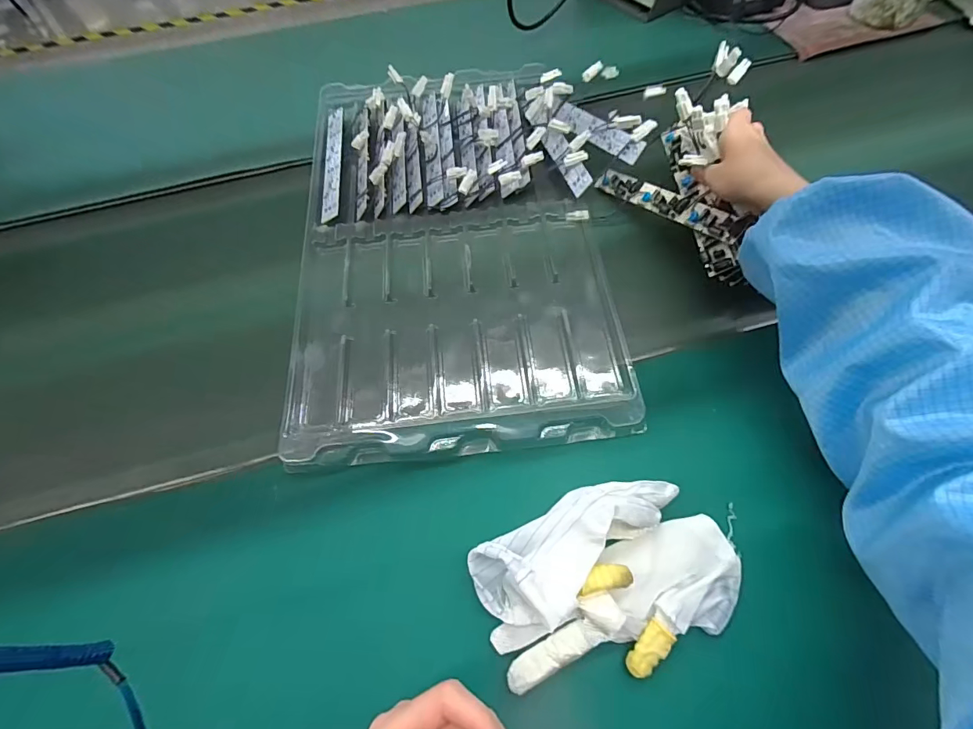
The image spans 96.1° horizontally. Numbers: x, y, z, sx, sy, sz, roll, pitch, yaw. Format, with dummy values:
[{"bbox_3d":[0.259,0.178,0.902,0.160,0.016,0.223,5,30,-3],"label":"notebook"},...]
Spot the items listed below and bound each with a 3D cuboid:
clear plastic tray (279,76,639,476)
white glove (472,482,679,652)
[{"bbox_3d":[-0.041,-0.159,0.474,0.324,0.038,0.509,-6,64,-1],"label":"clear plastic tray"},{"bbox_3d":[0.069,0.137,0.328,0.162,0.039,0.069,-27,66,-11],"label":"white glove"}]

